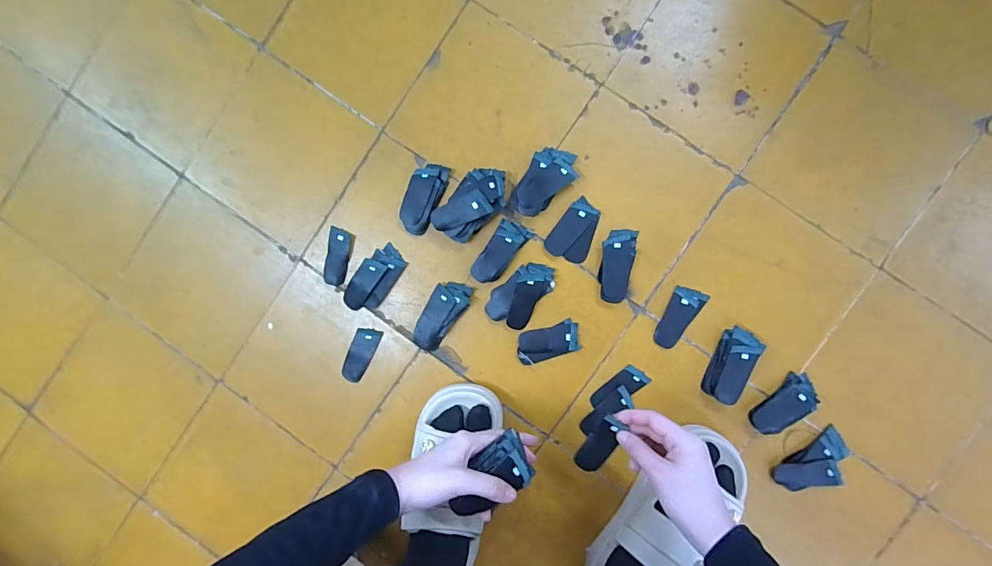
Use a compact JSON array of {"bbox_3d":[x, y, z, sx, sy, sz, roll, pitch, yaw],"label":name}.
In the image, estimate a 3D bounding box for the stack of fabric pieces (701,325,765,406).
[{"bbox_3d":[0.287,0.101,0.520,0.046,0.021,0.088,23,93,3],"label":"stack of fabric pieces"}]

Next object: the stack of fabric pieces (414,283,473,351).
[{"bbox_3d":[-0.070,0.042,0.549,0.045,0.015,0.096,30,93,3],"label":"stack of fabric pieces"}]

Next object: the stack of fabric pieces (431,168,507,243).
[{"bbox_3d":[-0.030,-0.099,0.532,0.057,0.026,0.102,42,94,2],"label":"stack of fabric pieces"}]

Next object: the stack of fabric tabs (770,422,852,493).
[{"bbox_3d":[0.388,0.223,0.518,0.091,0.010,0.054,-39,88,4],"label":"stack of fabric tabs"}]

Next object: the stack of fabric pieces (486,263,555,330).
[{"bbox_3d":[0.032,0.013,0.540,0.057,0.012,0.092,36,93,3],"label":"stack of fabric pieces"}]

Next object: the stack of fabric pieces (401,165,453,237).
[{"bbox_3d":[-0.095,-0.110,0.550,0.045,0.012,0.092,23,93,3],"label":"stack of fabric pieces"}]

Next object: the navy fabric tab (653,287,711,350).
[{"bbox_3d":[0.227,0.044,0.533,0.036,0.005,0.080,28,93,3],"label":"navy fabric tab"}]

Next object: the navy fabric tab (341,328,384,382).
[{"bbox_3d":[-0.180,0.095,0.571,0.034,0.005,0.076,22,93,3],"label":"navy fabric tab"}]

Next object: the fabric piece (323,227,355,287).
[{"bbox_3d":[-0.211,-0.035,0.568,0.033,0.004,0.074,15,92,4],"label":"fabric piece"}]

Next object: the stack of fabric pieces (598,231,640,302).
[{"bbox_3d":[0.150,-0.021,0.531,0.040,0.013,0.089,9,92,4],"label":"stack of fabric pieces"}]

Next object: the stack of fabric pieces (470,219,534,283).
[{"bbox_3d":[0.004,-0.038,0.541,0.040,0.010,0.085,37,93,3],"label":"stack of fabric pieces"}]

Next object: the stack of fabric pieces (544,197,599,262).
[{"bbox_3d":[0.099,-0.067,0.535,0.053,0.007,0.075,24,93,3],"label":"stack of fabric pieces"}]

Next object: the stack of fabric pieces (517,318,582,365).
[{"bbox_3d":[0.066,0.076,0.543,0.079,0.008,0.041,-16,90,4],"label":"stack of fabric pieces"}]

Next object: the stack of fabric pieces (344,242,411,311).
[{"bbox_3d":[-0.157,-0.004,0.551,0.049,0.008,0.094,36,93,3],"label":"stack of fabric pieces"}]

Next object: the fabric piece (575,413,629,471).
[{"bbox_3d":[0.109,0.169,0.447,0.027,0.007,0.067,35,109,16],"label":"fabric piece"}]

